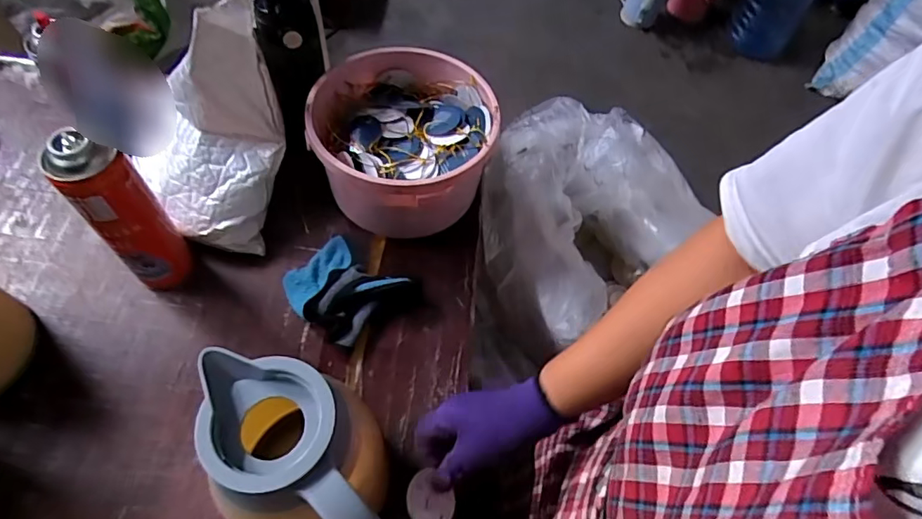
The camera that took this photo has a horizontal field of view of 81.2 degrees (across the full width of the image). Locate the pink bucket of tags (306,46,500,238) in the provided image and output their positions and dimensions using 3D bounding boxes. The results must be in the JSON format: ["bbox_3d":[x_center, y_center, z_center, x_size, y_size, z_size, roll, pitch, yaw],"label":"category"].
[{"bbox_3d":[-0.072,-0.140,0.677,0.209,0.124,0.223,-1,56,-6],"label":"pink bucket of tags"}]

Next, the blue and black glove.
[{"bbox_3d":[-0.137,0.036,0.624,0.130,0.042,0.103,34,60,17],"label":"blue and black glove"}]

